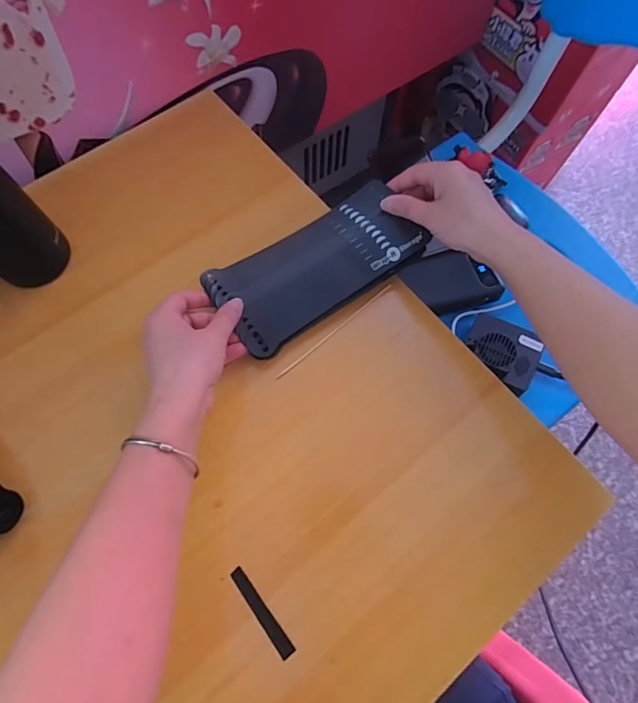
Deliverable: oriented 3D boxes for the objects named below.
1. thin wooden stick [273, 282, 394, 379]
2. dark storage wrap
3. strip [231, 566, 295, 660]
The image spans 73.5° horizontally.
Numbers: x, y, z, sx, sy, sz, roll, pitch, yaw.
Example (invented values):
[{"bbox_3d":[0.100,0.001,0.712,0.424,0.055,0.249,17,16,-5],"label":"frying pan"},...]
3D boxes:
[{"bbox_3d":[0.016,-0.021,0.395,0.140,0.004,0.004,-39,74,-16],"label":"thin wooden stick"},{"bbox_3d":[0.000,-0.083,0.405,0.197,0.017,0.093,-34,73,-12],"label":"dark storage wrap"},{"bbox_3d":[-0.044,0.197,0.323,0.011,0.004,0.071,-37,75,-13],"label":"strip"}]

